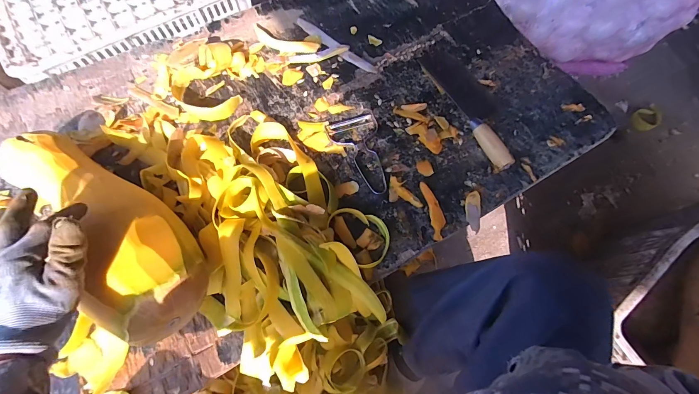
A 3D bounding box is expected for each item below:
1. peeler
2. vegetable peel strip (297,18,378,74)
[{"bbox_3d":[0.023,-0.073,0.523,0.091,0.010,0.153,-18,71,-10],"label":"peeler"},{"bbox_3d":[-0.029,-0.300,0.610,0.203,0.006,0.026,40,72,11],"label":"vegetable peel strip"}]

